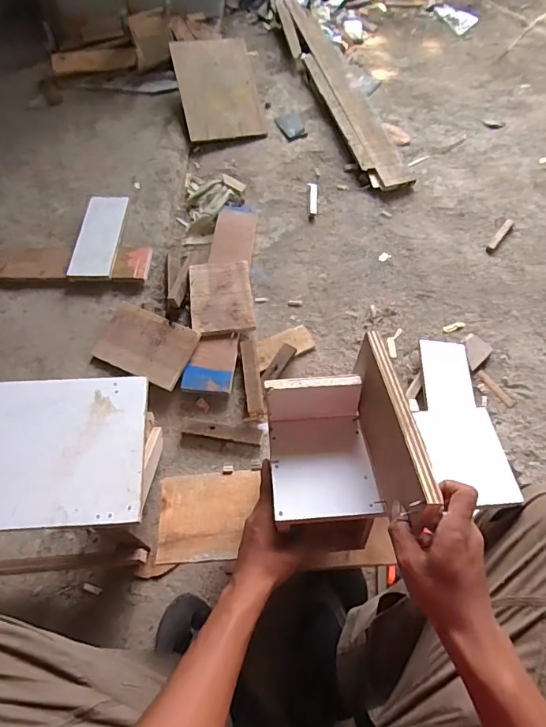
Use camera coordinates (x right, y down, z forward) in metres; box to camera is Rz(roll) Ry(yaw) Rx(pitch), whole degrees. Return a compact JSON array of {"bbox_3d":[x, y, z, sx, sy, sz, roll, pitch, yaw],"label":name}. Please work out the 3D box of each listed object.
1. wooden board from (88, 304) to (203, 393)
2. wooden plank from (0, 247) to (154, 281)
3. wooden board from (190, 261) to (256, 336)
[{"bbox_3d":[-0.281,-0.042,0.993,0.201,0.014,0.142,21,73,7],"label":"wooden board"},{"bbox_3d":[-0.579,-0.239,1.113,0.556,0.033,0.112,-1,61,2],"label":"wooden plank"},{"bbox_3d":[-0.119,-0.157,1.063,0.142,0.010,0.199,-6,62,-5],"label":"wooden board"}]

